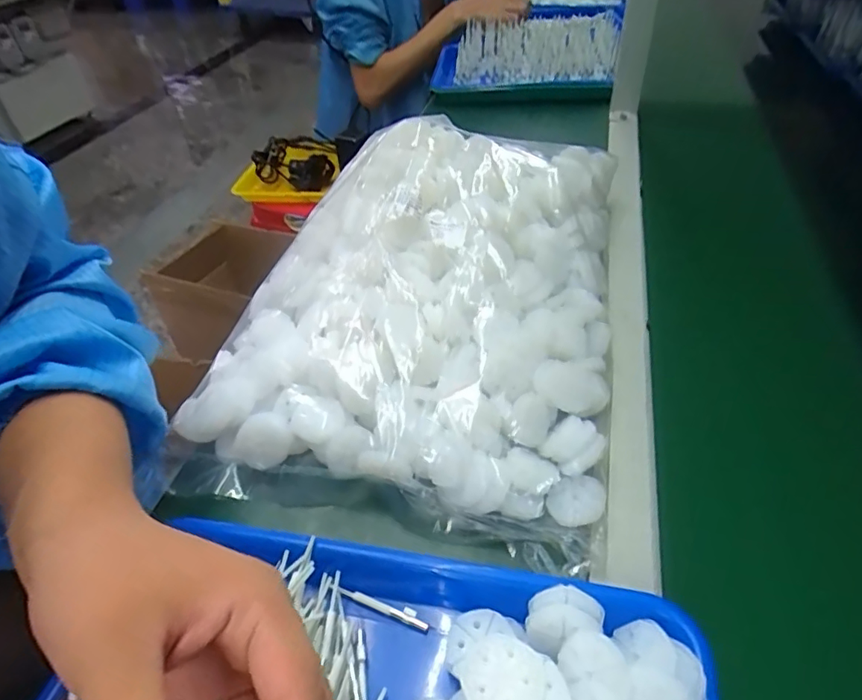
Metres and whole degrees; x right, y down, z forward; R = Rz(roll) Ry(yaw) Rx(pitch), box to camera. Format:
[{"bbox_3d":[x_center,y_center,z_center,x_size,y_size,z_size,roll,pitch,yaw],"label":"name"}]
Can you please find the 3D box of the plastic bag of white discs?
[{"bbox_3d":[0.001,-0.063,0.481,0.309,0.087,0.424,8,45,13],"label":"plastic bag of white discs"}]

